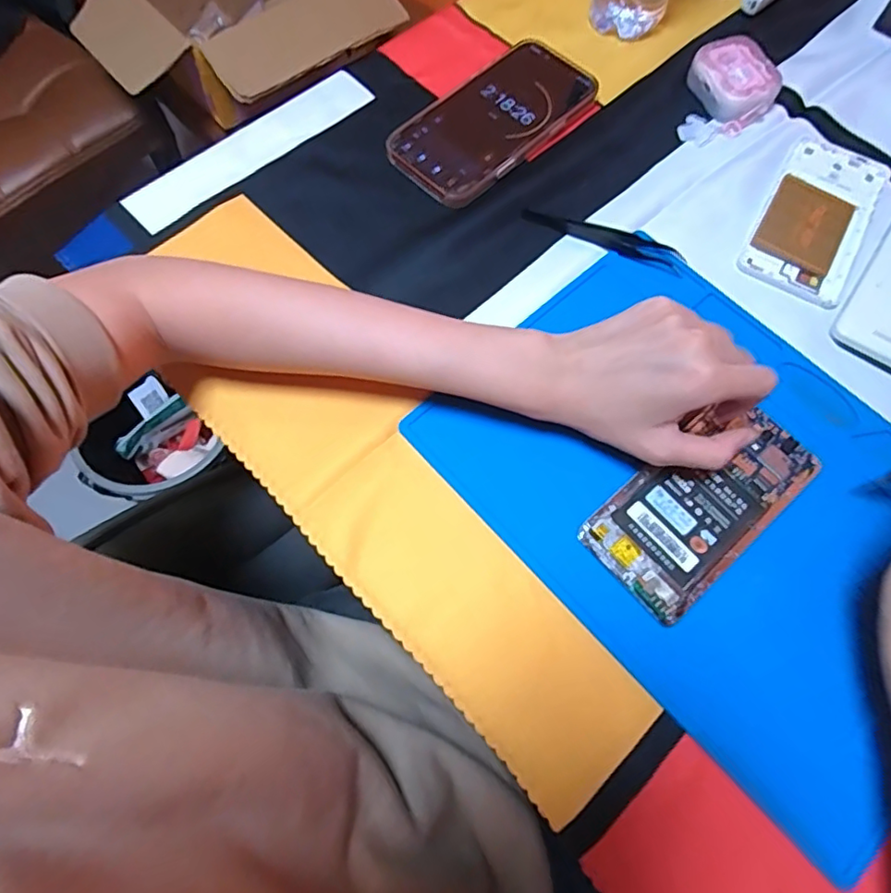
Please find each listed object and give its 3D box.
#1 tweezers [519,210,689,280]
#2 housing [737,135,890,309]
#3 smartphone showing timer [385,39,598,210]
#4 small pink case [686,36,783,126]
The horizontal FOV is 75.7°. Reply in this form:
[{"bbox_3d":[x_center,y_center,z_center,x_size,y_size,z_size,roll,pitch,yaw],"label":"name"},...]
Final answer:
[{"bbox_3d":[0.111,-0.148,0.403,0.114,0.009,0.018,23,71,8],"label":"tweezers"},{"bbox_3d":[0.270,-0.168,0.413,0.069,0.004,0.151,29,72,10],"label":"housing"},{"bbox_3d":[0.038,-0.252,0.440,0.169,0.011,0.084,-42,75,-14],"label":"smartphone showing timer"},{"bbox_3d":[0.226,-0.285,0.449,0.053,0.025,0.066,-20,71,-7],"label":"small pink case"}]

